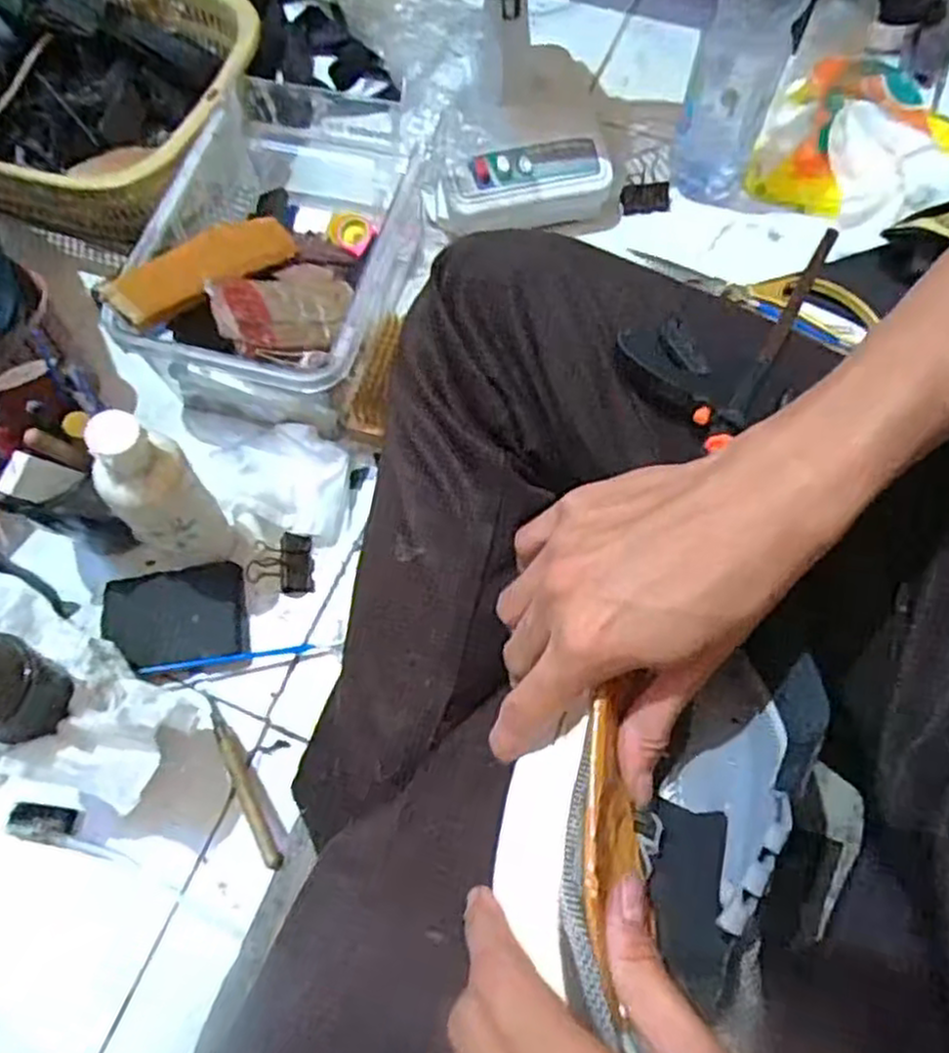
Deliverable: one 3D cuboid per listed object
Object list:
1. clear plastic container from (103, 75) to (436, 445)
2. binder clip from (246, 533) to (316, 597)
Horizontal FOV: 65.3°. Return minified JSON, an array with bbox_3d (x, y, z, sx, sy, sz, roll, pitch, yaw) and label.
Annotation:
[{"bbox_3d":[-0.134,-0.205,0.566,0.190,0.108,0.260,9,67,5],"label":"clear plastic container"},{"bbox_3d":[-0.136,0.024,0.512,0.047,0.030,0.040,-1,67,1],"label":"binder clip"}]

